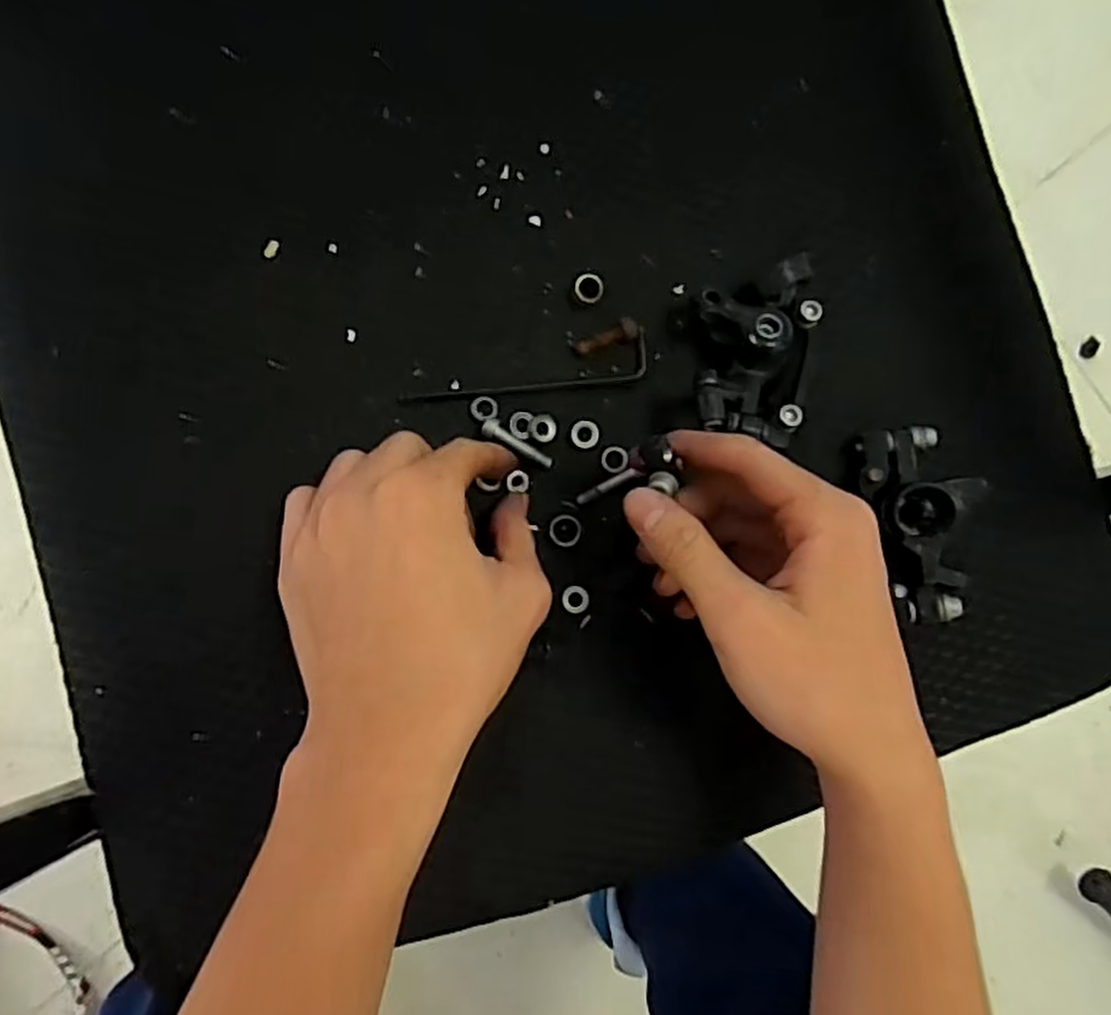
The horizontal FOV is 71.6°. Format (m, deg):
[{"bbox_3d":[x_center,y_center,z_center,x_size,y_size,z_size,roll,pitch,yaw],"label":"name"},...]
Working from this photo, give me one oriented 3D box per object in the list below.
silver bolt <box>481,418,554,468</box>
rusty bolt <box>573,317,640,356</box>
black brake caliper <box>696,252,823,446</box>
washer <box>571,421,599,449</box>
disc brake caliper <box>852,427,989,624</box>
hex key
[{"bbox_3d":[-0.017,-0.026,0.329,0.034,0.008,0.008,33,83,-4],"label":"silver bolt"},{"bbox_3d":[0.023,-0.075,0.338,0.029,0.008,0.009,-21,89,-8],"label":"rusty bolt"},{"bbox_3d":[0.082,-0.067,0.330,0.054,0.036,0.083,12,85,-7],"label":"black brake caliper"},{"bbox_3d":[0.013,-0.032,0.335,0.012,0.004,0.012,0,86,-7],"label":"washer"},{"bbox_3d":[0.156,0.007,0.331,0.041,0.037,0.086,-20,90,-9],"label":"disc brake caliper"},{"bbox_3d":[-0.012,-0.058,0.336,0.109,0.005,0.019,-11,88,-8],"label":"hex key"}]

